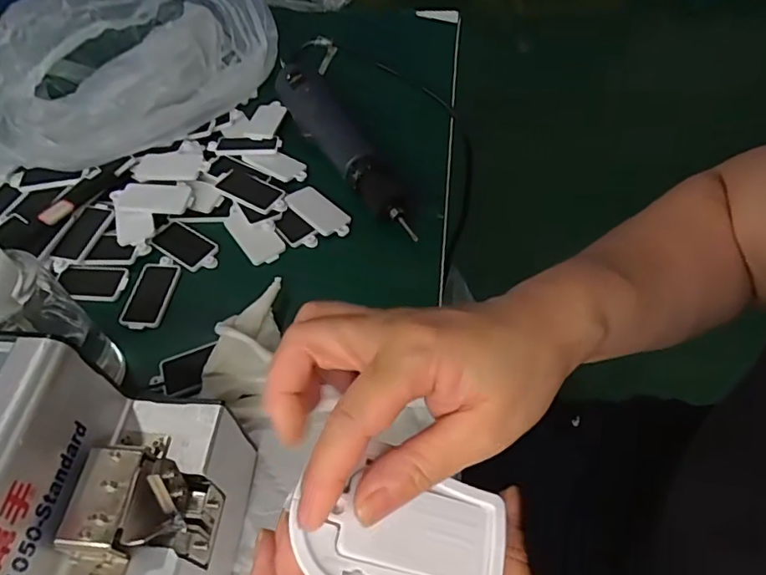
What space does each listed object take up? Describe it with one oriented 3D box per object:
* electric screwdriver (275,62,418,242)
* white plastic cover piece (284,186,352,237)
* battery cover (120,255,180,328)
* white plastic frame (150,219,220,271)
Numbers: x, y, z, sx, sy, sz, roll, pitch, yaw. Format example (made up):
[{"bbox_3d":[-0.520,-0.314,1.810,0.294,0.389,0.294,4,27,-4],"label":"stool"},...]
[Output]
[{"bbox_3d":[-0.040,-0.137,0.513,0.043,0.031,0.251,-26,57,-14],"label":"electric screwdriver"},{"bbox_3d":[-0.057,-0.067,0.483,0.031,0.006,0.066,-38,61,-21],"label":"white plastic cover piece"},{"bbox_3d":[-0.192,0.004,0.448,0.035,0.005,0.067,3,55,6],"label":"battery cover"},{"bbox_3d":[-0.172,-0.036,0.473,0.067,0.007,0.034,28,61,21],"label":"white plastic frame"}]

